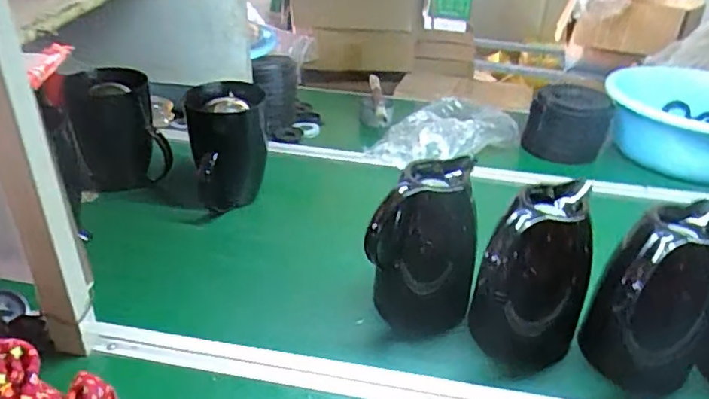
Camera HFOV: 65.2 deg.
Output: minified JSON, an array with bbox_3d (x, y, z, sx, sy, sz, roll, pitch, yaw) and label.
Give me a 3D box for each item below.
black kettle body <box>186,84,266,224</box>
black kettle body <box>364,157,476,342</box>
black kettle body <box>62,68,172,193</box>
[{"bbox_3d":[-0.205,-0.081,0.909,0.126,0.198,0.139,-4,31,-11],"label":"black kettle body"},{"bbox_3d":[0.086,0.061,0.693,0.130,0.199,0.127,12,32,15],"label":"black kettle body"},{"bbox_3d":[-0.393,-0.107,0.921,0.148,0.184,0.130,-11,33,-22],"label":"black kettle body"}]

